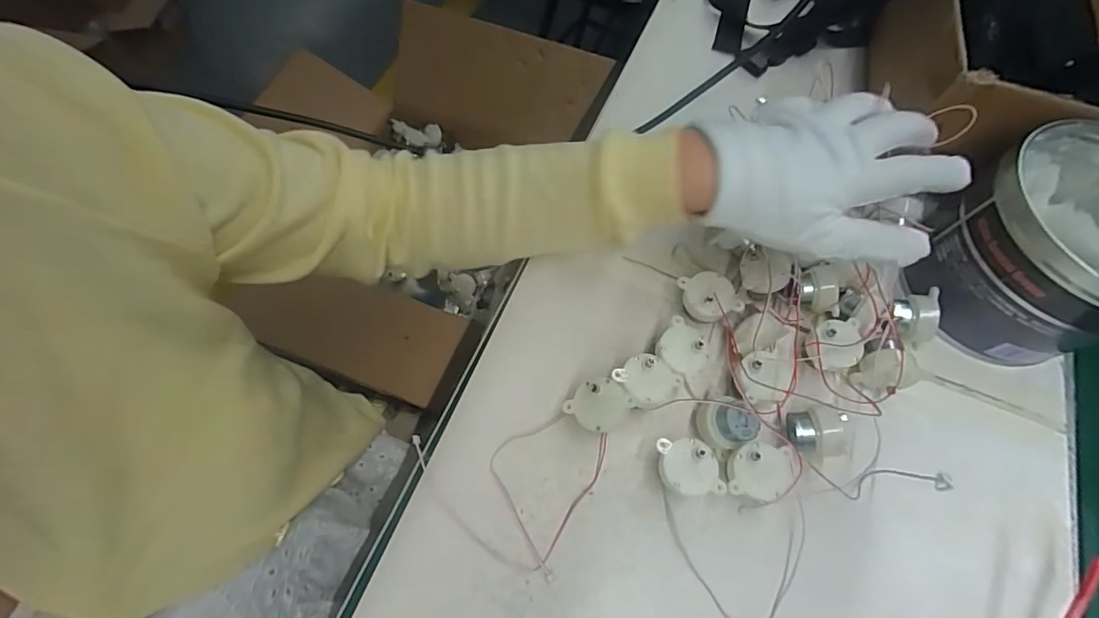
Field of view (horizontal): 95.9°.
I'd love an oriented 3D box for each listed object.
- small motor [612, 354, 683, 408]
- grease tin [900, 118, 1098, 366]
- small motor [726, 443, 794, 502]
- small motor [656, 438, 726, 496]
[{"bbox_3d":[0.061,0.048,0.315,0.034,0.024,0.032,1,67,-2],"label":"small motor"},{"bbox_3d":[0.333,-0.041,0.329,0.137,0.086,0.124,-27,70,-13],"label":"grease tin"},{"bbox_3d":[0.123,0.097,0.295,0.037,0.025,0.031,11,67,3],"label":"small motor"},{"bbox_3d":[0.081,0.095,0.295,0.038,0.026,0.031,-2,67,-3],"label":"small motor"}]

